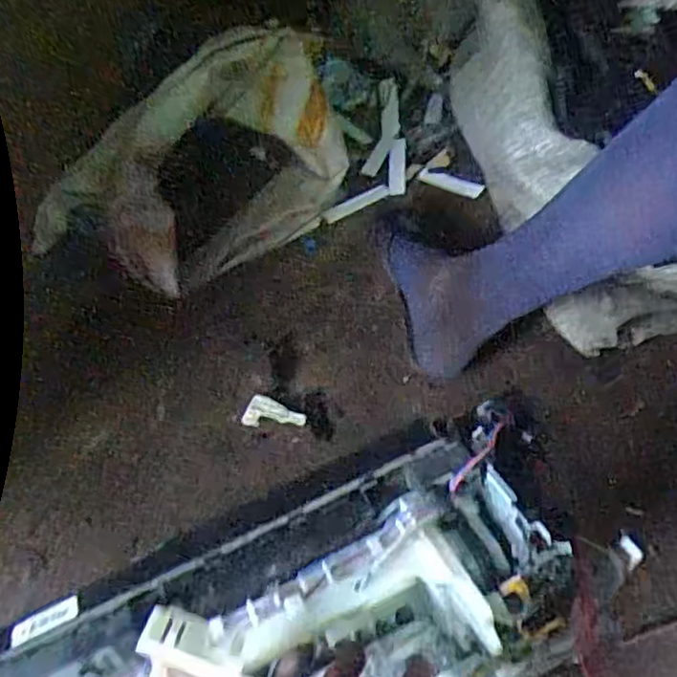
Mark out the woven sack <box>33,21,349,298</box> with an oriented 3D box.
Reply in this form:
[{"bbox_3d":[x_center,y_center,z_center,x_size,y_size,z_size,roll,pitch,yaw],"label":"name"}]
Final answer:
[{"bbox_3d":[-0.187,-0.228,0.890,0.421,0.193,0.214,-37,58,-18],"label":"woven sack"}]

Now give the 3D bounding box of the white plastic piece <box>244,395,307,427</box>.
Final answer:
[{"bbox_3d":[-0.074,0.091,0.765,0.072,0.011,0.037,15,57,15],"label":"white plastic piece"}]

